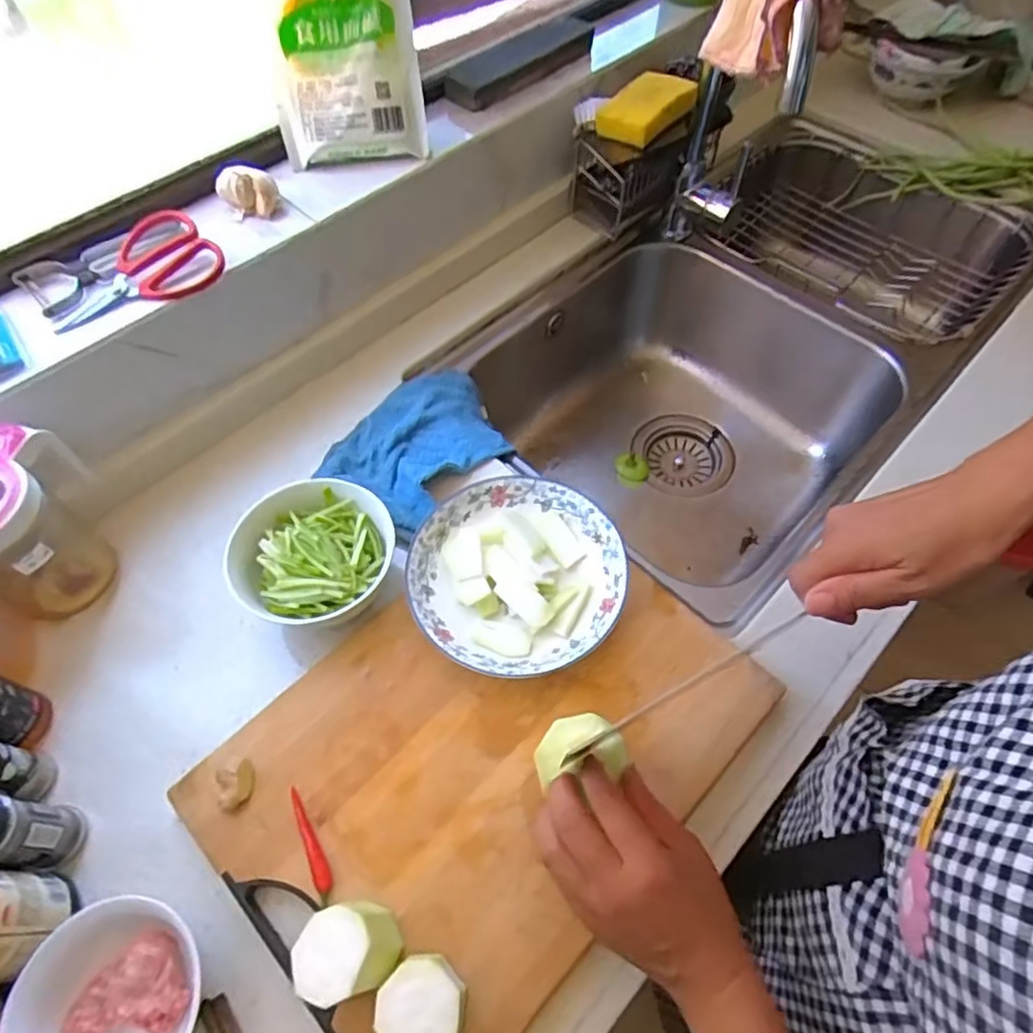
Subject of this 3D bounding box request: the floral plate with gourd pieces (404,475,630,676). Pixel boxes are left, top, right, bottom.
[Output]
[{"bbox_3d":[-0.001,0.048,0.521,0.170,0.037,0.164,0,59,0],"label":"floral plate with gourd pieces"}]

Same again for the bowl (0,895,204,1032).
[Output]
[{"bbox_3d":[-0.240,0.294,0.382,0.097,0.062,0.105,0,59,0],"label":"bowl"}]

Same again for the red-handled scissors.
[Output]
[{"bbox_3d":[-0.320,-0.204,0.526,0.138,0.021,0.089,-33,64,-18],"label":"red-handled scissors"}]

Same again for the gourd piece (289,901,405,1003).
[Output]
[{"bbox_3d":[-0.101,0.259,0.381,0.051,0.060,0.044,-17,61,-10],"label":"gourd piece"}]

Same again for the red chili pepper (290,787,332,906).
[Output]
[{"bbox_3d":[-0.139,0.221,0.430,0.011,0.008,0.076,-25,62,-14],"label":"red chili pepper"}]

